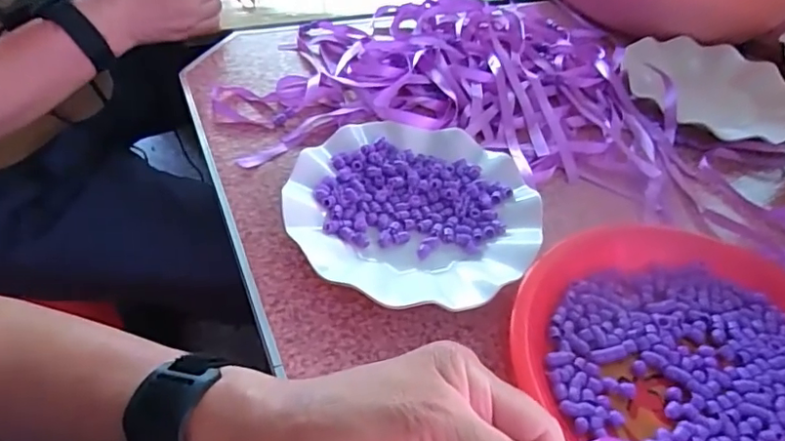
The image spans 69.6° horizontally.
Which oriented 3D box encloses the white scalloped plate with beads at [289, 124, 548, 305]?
[{"bbox_3d":[0.015,-0.011,0.415,0.176,0.021,0.172,3,45,-3],"label":"white scalloped plate with beads"}]

